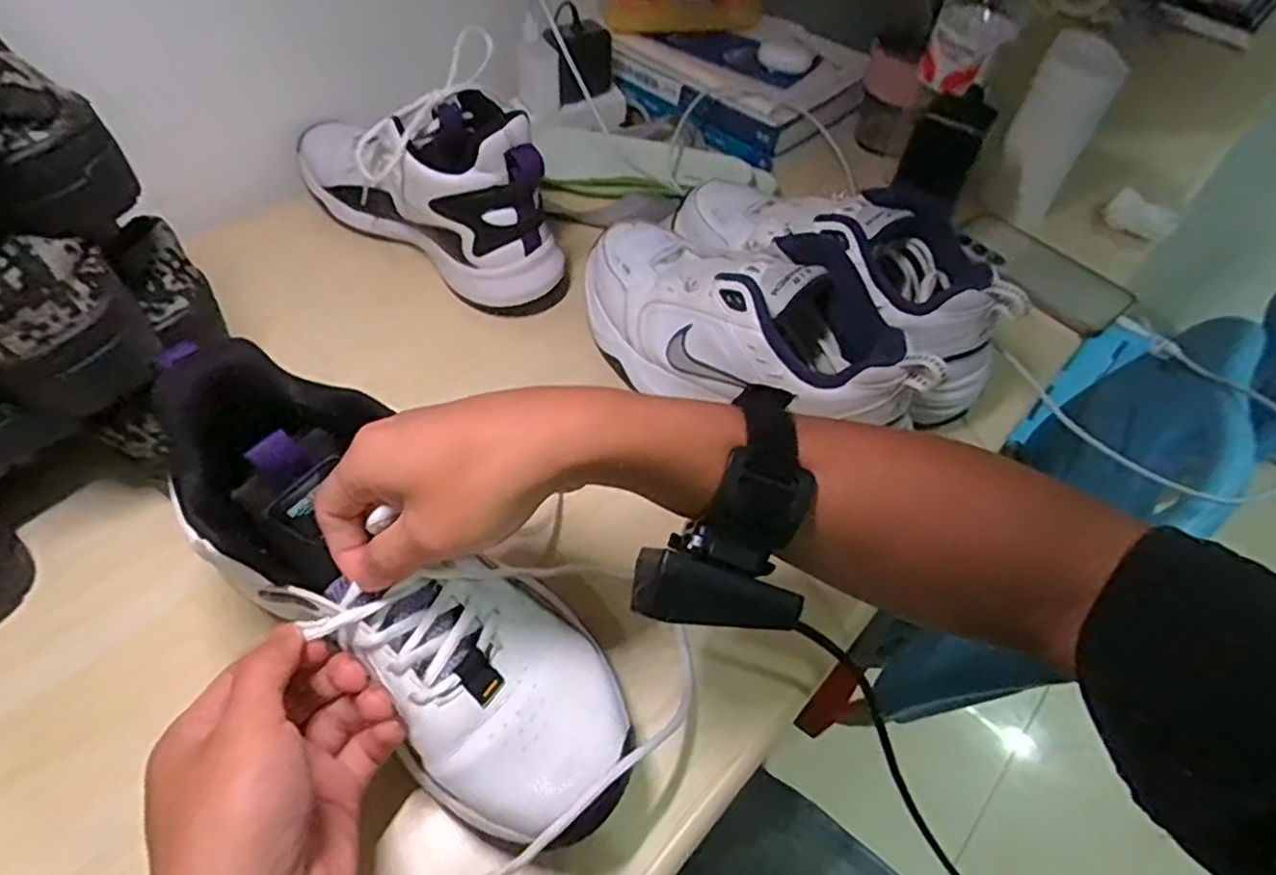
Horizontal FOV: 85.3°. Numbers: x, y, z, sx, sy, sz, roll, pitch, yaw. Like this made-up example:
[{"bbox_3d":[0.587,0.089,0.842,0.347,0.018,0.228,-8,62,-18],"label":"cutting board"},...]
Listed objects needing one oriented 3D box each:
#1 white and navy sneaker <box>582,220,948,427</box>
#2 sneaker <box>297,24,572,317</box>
[{"bbox_3d":[0.068,-0.077,0.477,0.255,0.111,0.101,32,57,19],"label":"white and navy sneaker"},{"bbox_3d":[-0.166,-0.213,0.550,0.257,0.144,0.116,37,58,22],"label":"sneaker"}]

